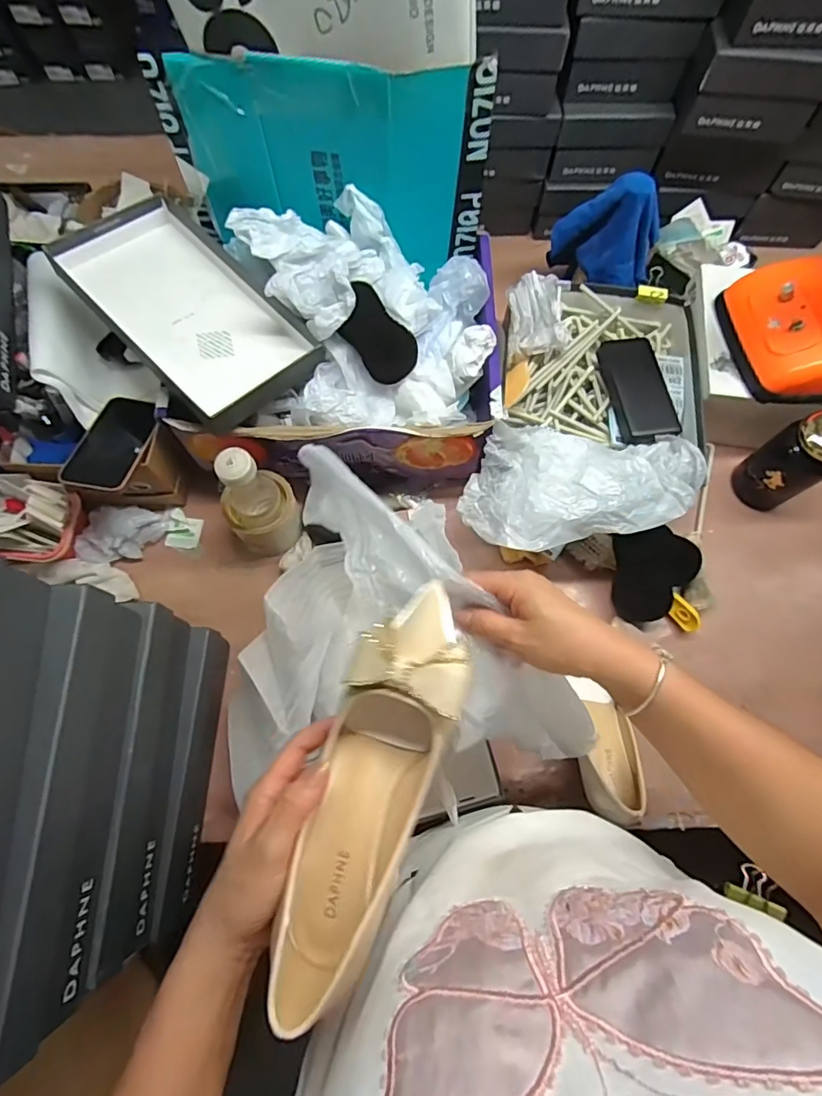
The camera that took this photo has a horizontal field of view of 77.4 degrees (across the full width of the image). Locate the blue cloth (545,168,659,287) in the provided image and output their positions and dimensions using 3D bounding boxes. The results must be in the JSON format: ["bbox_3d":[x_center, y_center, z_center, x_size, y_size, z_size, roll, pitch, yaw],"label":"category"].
[{"bbox_3d":[0.282,-0.452,0.727,0.146,0.120,0.084,32,73,10],"label":"blue cloth"}]

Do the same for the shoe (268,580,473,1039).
[{"bbox_3d":[-0.024,0.145,0.319,0.075,0.076,0.244,19,82,6],"label":"shoe"}]

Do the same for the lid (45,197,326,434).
[{"bbox_3d":[-0.273,-0.295,0.625,0.176,0.063,0.331,-43,76,-14],"label":"lid"}]

